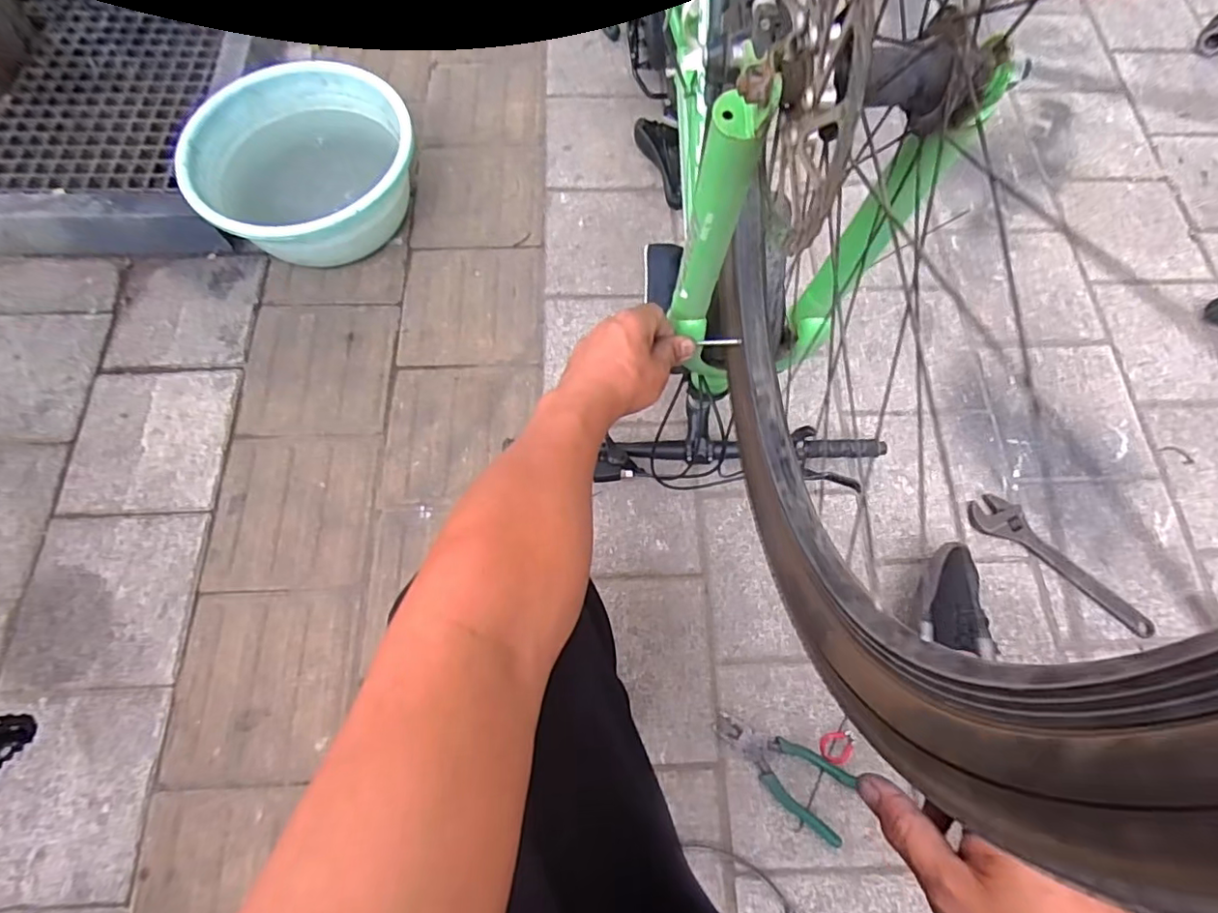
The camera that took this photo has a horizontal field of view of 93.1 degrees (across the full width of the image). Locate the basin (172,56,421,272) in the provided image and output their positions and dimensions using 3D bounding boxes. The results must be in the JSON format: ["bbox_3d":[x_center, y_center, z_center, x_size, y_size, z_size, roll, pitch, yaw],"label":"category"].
[{"bbox_3d":[-0.516,-0.493,1.018,0.355,0.153,0.355,-8,70,-5],"label":"basin"}]

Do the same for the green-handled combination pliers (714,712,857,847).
[{"bbox_3d":[0.225,0.418,0.759,0.190,0.017,0.085,27,71,8],"label":"green-handled combination pliers"}]

